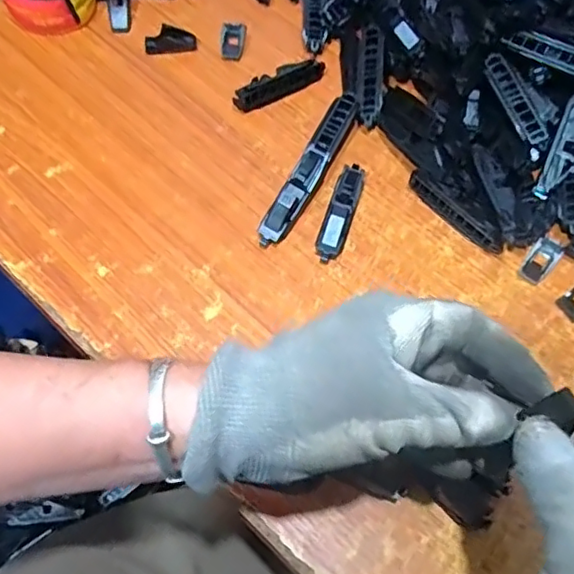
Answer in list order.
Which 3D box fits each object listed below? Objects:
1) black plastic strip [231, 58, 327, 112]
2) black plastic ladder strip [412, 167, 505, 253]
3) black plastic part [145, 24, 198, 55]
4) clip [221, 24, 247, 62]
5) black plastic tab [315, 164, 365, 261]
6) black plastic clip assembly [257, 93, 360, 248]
[{"bbox_3d":[-0.007,-0.163,0.473,0.081,0.016,0.020,-30,68,-17],"label":"black plastic strip"},{"bbox_3d":[0.119,-0.054,0.426,0.011,0.015,0.082,-38,71,-20],"label":"black plastic ladder strip"},{"bbox_3d":[-0.095,-0.203,0.491,0.041,0.008,0.022,-6,63,-6],"label":"black plastic part"},{"bbox_3d":[-0.044,-0.202,0.492,0.019,0.004,0.036,5,63,-1],"label":"clip"},{"bbox_3d":[0.039,-0.054,0.420,0.019,0.017,0.081,18,63,6],"label":"black plastic tab"},{"bbox_3d":[0.018,-0.086,0.427,0.020,0.029,0.132,26,64,10],"label":"black plastic clip assembly"}]

